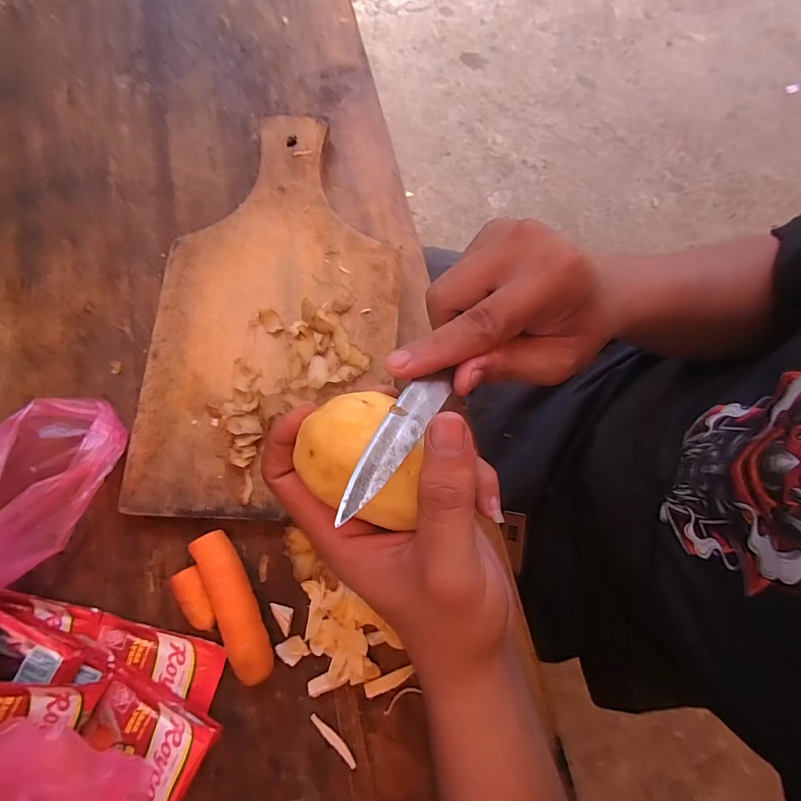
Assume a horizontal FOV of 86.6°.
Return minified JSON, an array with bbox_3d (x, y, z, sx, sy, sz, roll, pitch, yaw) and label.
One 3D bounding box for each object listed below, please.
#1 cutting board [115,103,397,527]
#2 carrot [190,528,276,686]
[{"bbox_3d":[-0.083,-0.066,0.294,0.156,0.021,0.284,5,77,1],"label":"cutting board"},{"bbox_3d":[-0.097,0.117,0.247,0.023,0.023,0.084,-28,79,-7],"label":"carrot"}]

